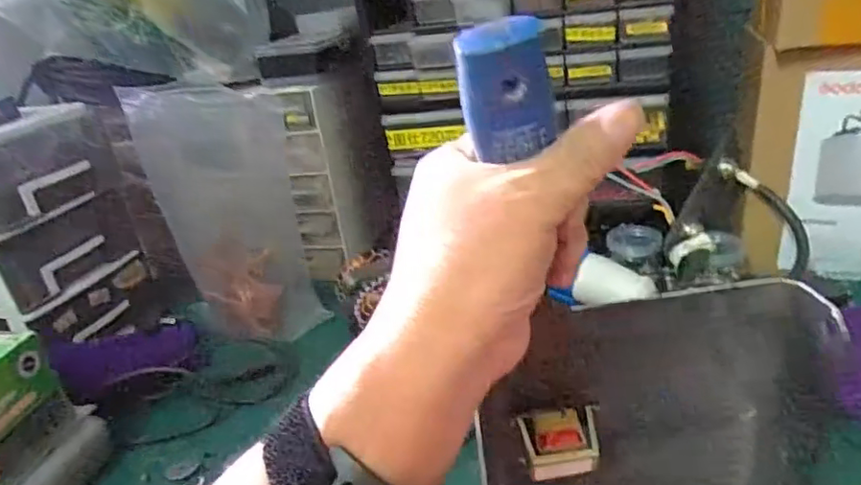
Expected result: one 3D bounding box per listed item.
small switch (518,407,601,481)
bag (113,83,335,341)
[{"bbox_3d":[0.070,0.109,0.322,0.041,0.016,0.032,-7,46,-2],"label":"small switch"},{"bbox_3d":[-0.240,-0.031,0.719,0.160,0.315,0.050,-11,13,-2],"label":"bag"}]

